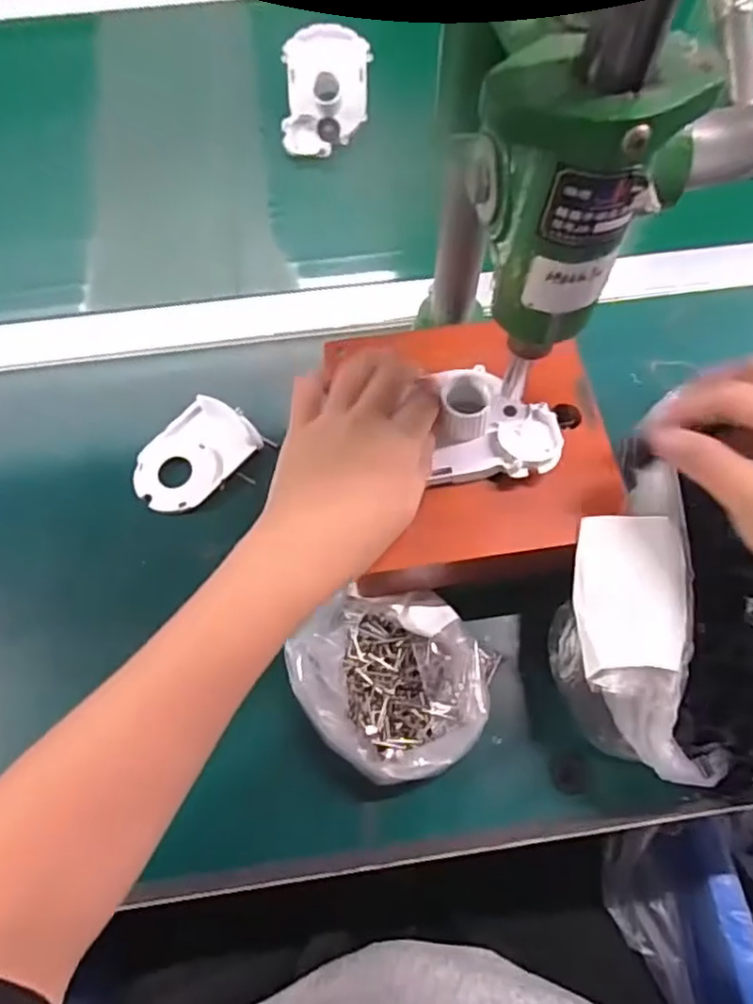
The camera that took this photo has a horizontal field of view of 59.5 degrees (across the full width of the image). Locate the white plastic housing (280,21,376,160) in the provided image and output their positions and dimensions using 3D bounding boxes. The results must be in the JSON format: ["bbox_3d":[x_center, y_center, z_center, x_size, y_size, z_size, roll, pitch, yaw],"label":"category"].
[{"bbox_3d":[-0.042,-0.347,0.563,0.070,0.027,0.096,2,104,6],"label":"white plastic housing"}]

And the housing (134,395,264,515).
[{"bbox_3d":[-0.123,-0.030,0.439,0.059,0.011,0.081,39,70,16],"label":"housing"}]

